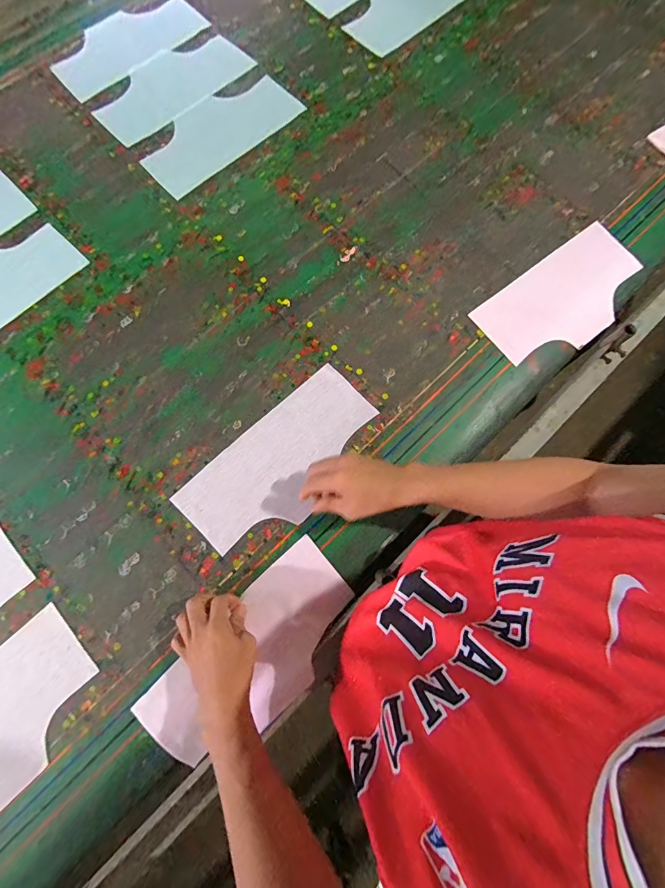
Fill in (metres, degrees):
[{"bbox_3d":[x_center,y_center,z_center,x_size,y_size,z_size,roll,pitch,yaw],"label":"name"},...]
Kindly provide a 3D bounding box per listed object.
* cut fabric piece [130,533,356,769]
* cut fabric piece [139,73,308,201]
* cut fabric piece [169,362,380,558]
[{"bbox_3d":[-0.099,0.274,0.512,0.295,0.046,0.133,-44,78,-10],"label":"cut fabric piece"},{"bbox_3d":[-0.209,-0.575,0.717,0.299,0.014,0.152,-43,78,-10],"label":"cut fabric piece"},{"bbox_3d":[-0.070,0.025,0.577,0.304,0.007,0.142,-43,80,-10],"label":"cut fabric piece"}]

